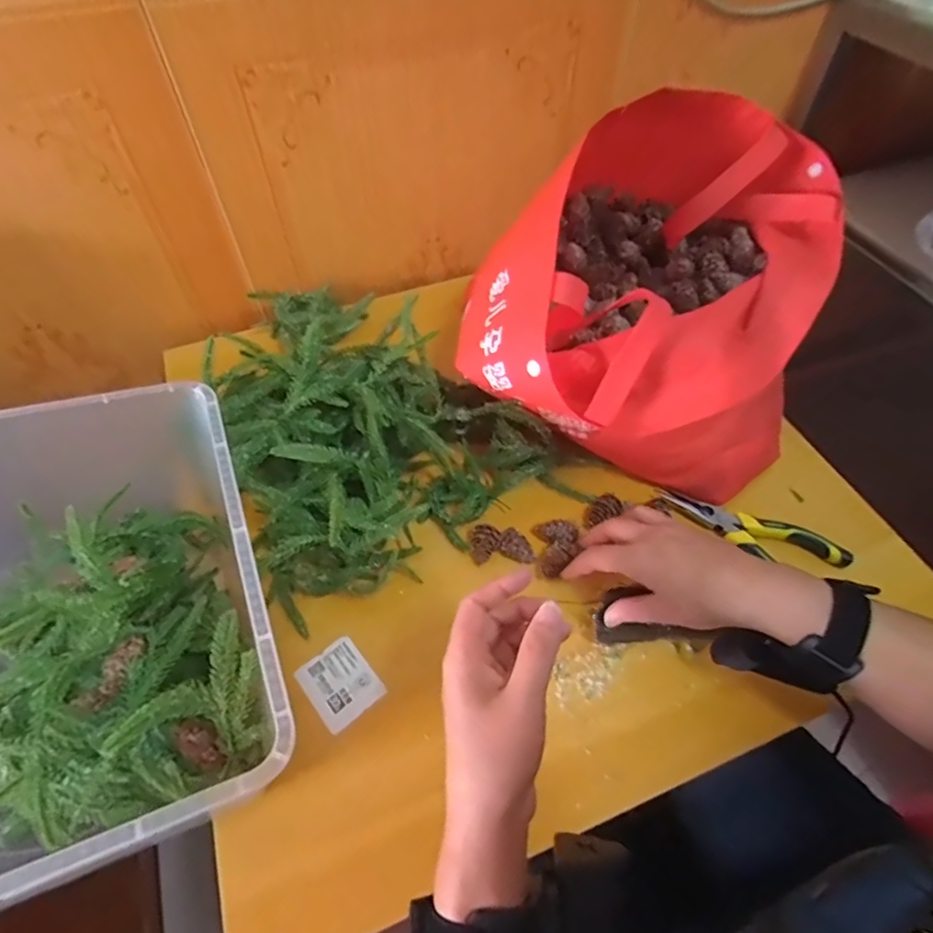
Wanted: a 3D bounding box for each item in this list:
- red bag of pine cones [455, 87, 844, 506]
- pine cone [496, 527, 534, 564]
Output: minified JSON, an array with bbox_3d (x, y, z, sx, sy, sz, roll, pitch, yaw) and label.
[{"bbox_3d":[0.166,-0.150,0.509,0.272,0.206,0.343,25,57,17],"label":"red bag of pine cones"},{"bbox_3d":[0.044,0.068,0.484,0.032,0.016,0.022,22,57,16],"label":"pine cone"}]

